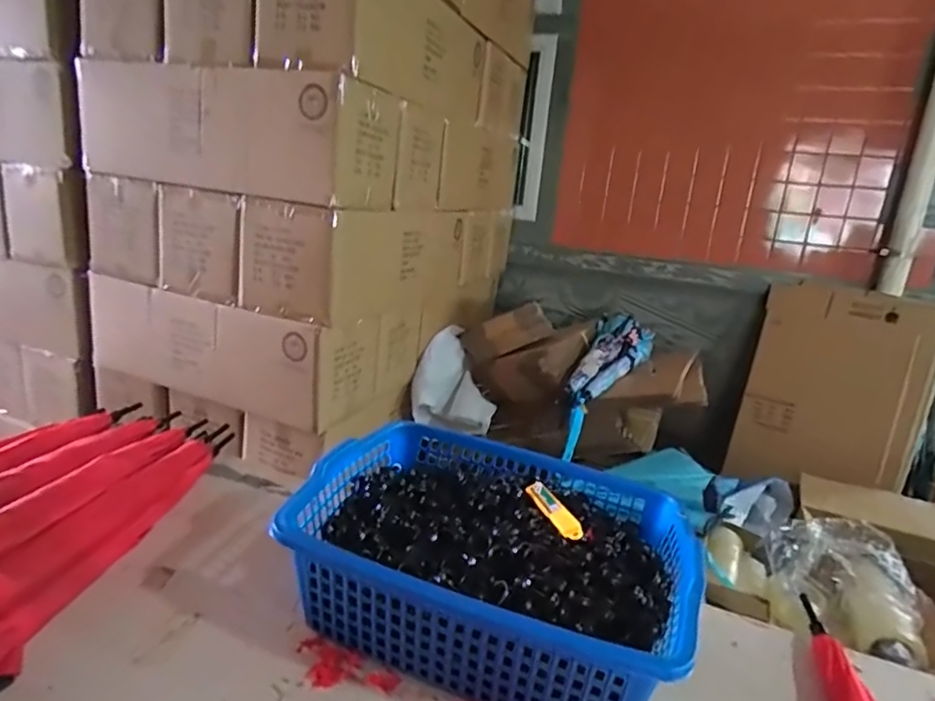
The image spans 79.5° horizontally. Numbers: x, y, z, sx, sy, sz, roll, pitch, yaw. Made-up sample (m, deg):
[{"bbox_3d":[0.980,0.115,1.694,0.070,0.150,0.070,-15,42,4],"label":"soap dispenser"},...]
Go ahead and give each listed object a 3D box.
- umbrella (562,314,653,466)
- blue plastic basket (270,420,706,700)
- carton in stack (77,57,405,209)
[{"bbox_3d":[0.427,0.068,1.802,0.161,0.136,0.626,15,42,30],"label":"umbrella"},{"bbox_3d":[0.037,0.276,0.760,0.475,0.168,0.352,11,15,16],"label":"blue plastic basket"},{"bbox_3d":[-0.521,-0.502,1.322,0.712,0.258,0.258,9,15,9],"label":"carton in stack"}]

